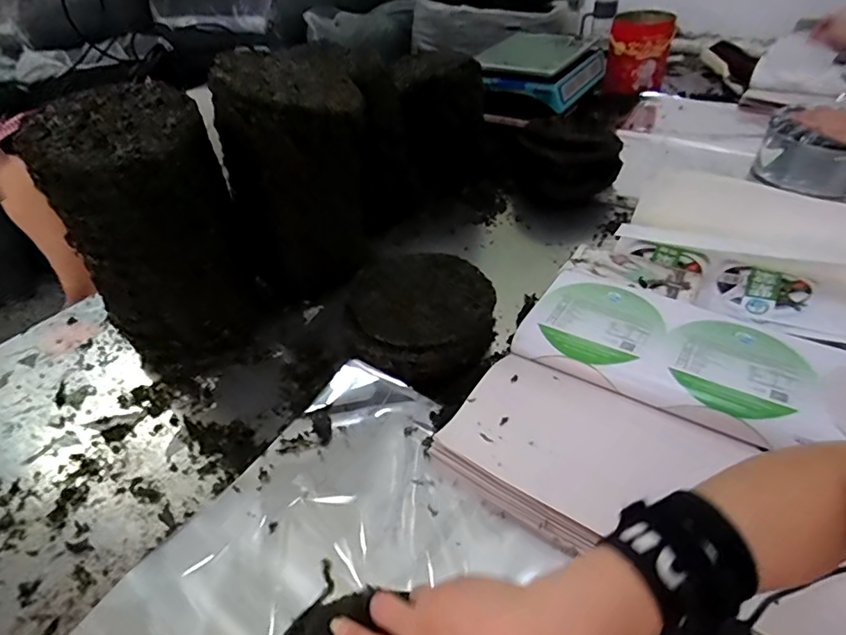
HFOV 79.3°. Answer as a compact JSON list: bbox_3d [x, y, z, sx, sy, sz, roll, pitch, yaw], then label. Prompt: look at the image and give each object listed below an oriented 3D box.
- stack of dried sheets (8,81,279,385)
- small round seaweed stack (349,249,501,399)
[{"bbox_3d":[-0.341,-0.116,0.691,0.204,0.323,0.184,-22,44,-19],"label":"stack of dried sheets"},{"bbox_3d":[-0.003,-0.005,0.715,0.191,0.078,0.204,-2,41,2],"label":"small round seaweed stack"}]

